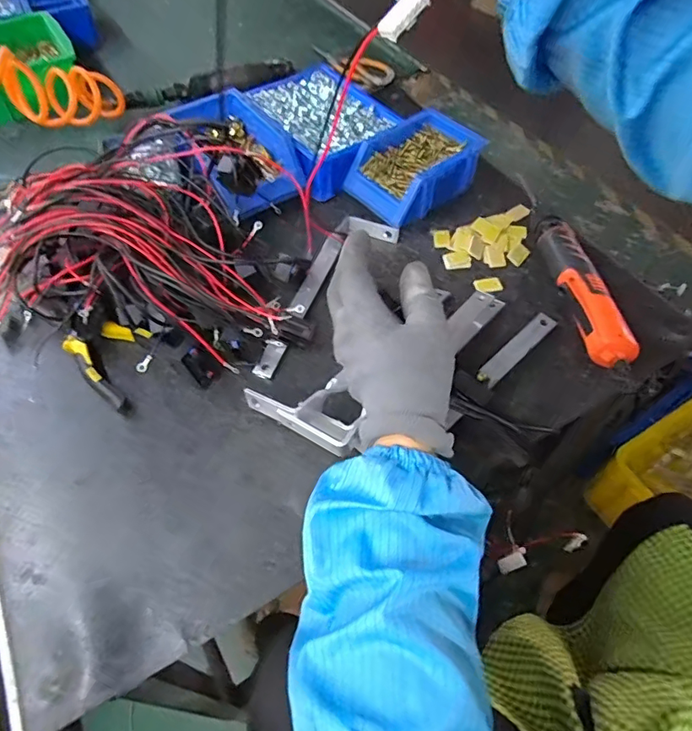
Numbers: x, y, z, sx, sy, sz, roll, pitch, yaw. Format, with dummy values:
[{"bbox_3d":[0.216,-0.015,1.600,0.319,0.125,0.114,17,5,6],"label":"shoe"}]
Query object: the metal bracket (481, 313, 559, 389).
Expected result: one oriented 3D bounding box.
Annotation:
[{"bbox_3d":[0.171,-0.017,0.509,0.118,0.009,0.021,-38,74,-27],"label":"metal bracket"}]

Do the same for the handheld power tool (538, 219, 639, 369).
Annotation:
[{"bbox_3d":[0.250,-0.086,0.554,0.045,0.041,0.211,-8,55,-6],"label":"handheld power tool"}]

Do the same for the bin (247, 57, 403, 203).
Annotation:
[{"bbox_3d":[-0.035,-0.332,0.710,0.151,0.060,0.203,-31,61,-20],"label":"bin"}]

